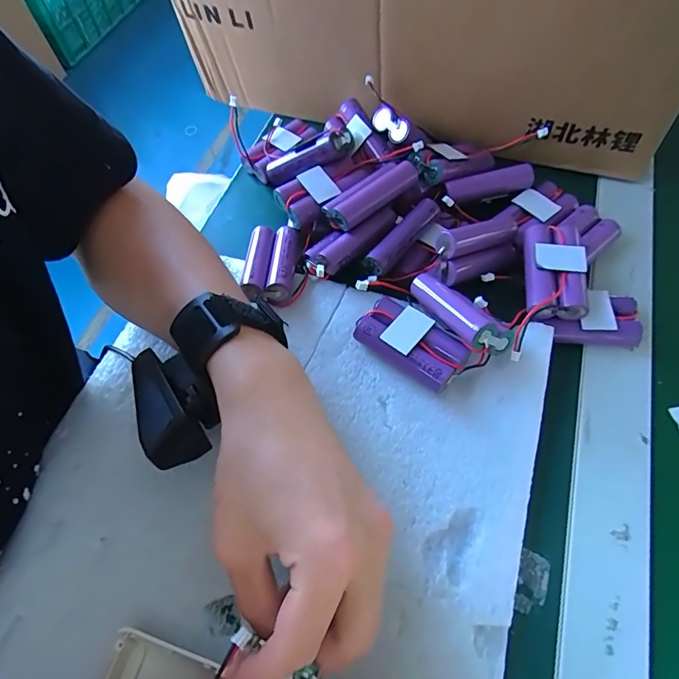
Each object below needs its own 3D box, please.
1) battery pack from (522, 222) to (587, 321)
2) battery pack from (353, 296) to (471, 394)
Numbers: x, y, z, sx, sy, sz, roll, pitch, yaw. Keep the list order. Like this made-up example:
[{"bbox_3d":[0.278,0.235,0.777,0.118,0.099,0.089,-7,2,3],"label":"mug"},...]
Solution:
[{"bbox_3d":[0.139,-0.045,0.293,0.036,0.021,0.073,7,61,8],"label":"battery pack"},{"bbox_3d":[0.044,0.003,0.281,0.068,0.020,0.036,40,70,23],"label":"battery pack"}]

